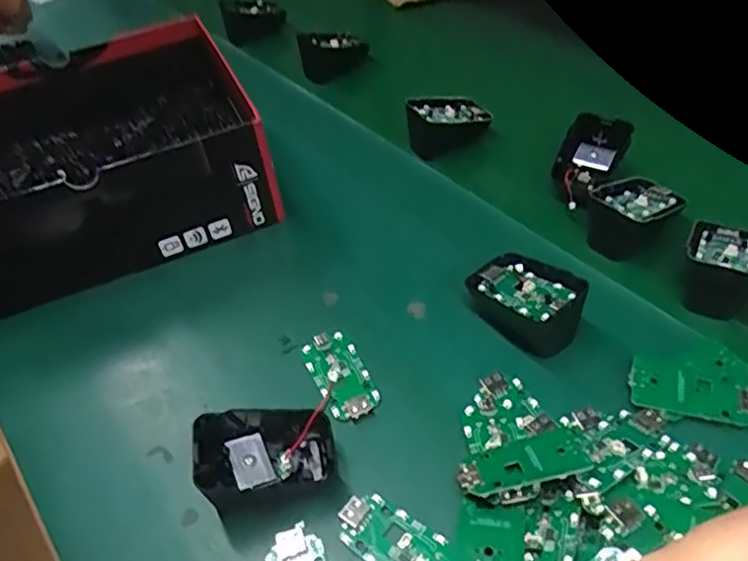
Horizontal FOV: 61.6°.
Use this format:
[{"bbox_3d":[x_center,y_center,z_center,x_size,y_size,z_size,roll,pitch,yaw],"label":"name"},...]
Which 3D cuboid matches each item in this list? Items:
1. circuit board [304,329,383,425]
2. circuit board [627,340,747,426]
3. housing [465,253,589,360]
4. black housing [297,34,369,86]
[{"bbox_3d":[-0.020,0.055,0.375,0.031,0.006,0.062,-23,49,-14],"label":"circuit board"},{"bbox_3d":[0.175,0.053,0.344,0.064,0.006,0.048,8,49,14],"label":"circuit board"},{"bbox_3d":[0.093,0.011,0.380,0.046,0.035,0.072,-25,50,-16],"label":"housing"},{"bbox_3d":[-0.042,-0.233,0.654,0.070,0.037,0.037,-4,46,3],"label":"black housing"}]

